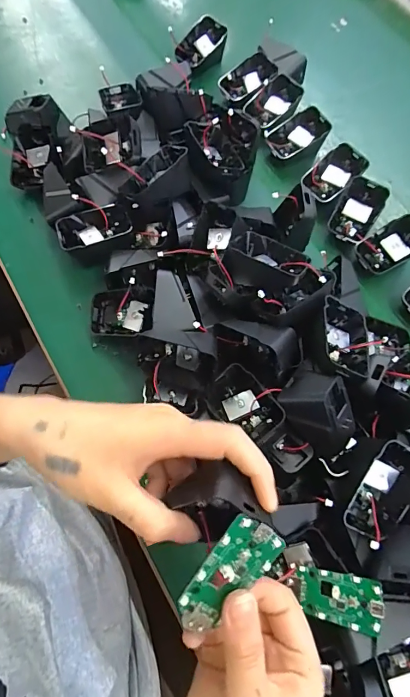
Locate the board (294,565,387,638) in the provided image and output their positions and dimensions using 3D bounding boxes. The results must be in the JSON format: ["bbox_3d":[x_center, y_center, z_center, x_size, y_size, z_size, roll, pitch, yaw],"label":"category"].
[{"bbox_3d":[0.093,0.176,0.268,0.056,0.004,0.032,-3,63,26],"label":"board"}]

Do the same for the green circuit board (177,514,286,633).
[{"bbox_3d":[0.013,0.119,0.199,0.031,0.004,0.062,37,88,-10],"label":"green circuit board"}]

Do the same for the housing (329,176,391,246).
[{"bbox_3d":[0.165,-0.151,0.417,0.043,0.025,0.069,31,96,7],"label":"housing"}]

